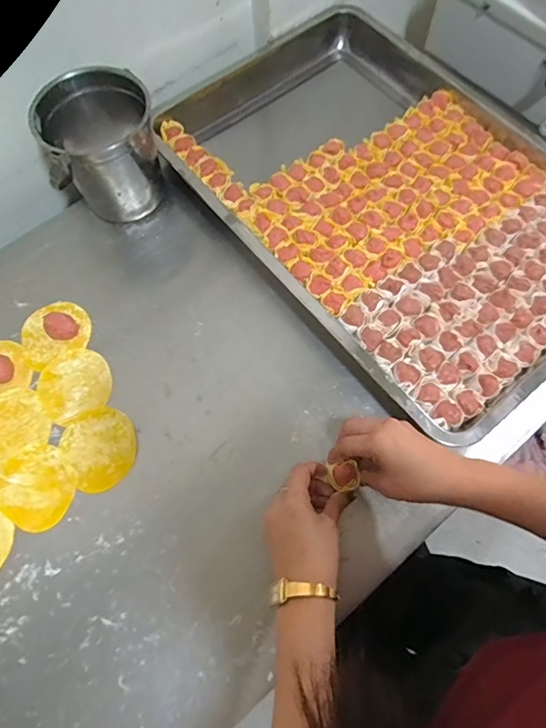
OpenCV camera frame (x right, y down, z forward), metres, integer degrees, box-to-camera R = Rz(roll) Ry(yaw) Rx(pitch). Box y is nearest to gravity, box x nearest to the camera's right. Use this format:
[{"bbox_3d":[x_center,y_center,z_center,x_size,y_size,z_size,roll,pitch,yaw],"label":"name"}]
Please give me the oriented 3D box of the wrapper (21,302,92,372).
[{"bbox_3d":[-0.266,-0.044,0.562,0.082,0.024,0.075,-28,70,-11],"label":"wrapper"}]

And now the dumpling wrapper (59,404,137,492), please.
[{"bbox_3d":[-0.191,0.092,0.515,0.080,0.004,0.088,0,68,0],"label":"dumpling wrapper"}]

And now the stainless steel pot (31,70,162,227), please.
[{"bbox_3d":[-0.209,-0.262,0.589,0.143,0.134,0.113,-19,69,-7],"label":"stainless steel pot"}]

